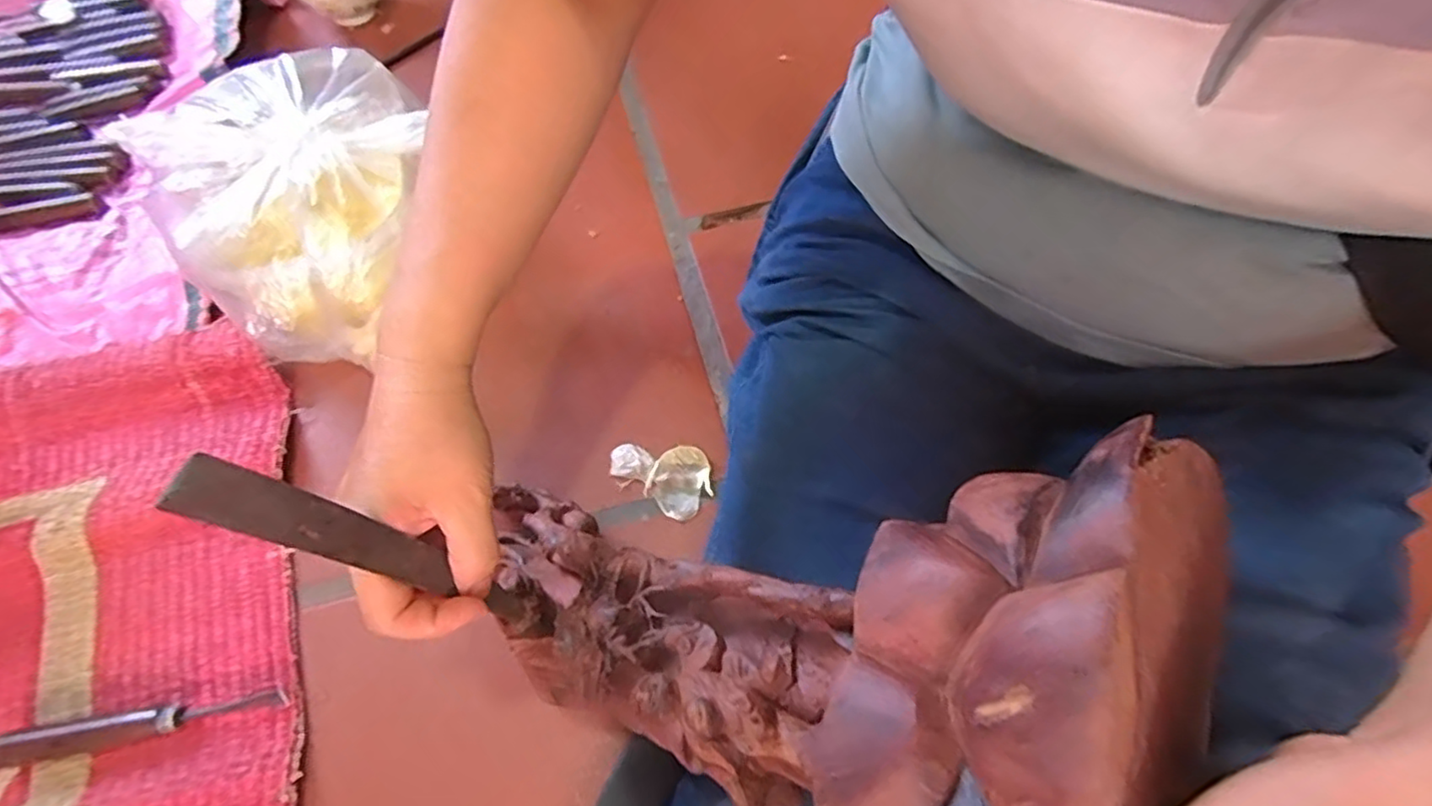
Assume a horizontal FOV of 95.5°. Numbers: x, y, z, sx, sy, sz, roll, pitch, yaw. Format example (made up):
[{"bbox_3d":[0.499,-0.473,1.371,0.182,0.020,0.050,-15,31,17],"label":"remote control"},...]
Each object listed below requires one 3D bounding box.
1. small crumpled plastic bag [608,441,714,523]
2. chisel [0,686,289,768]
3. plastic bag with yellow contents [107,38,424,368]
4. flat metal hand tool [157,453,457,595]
[{"bbox_3d":[-0.042,0.052,0.514,0.080,0.009,0.054,29,66,16],"label":"small crumpled plastic bag"},{"bbox_3d":[-0.370,0.207,0.420,0.165,0.021,0.023,-9,62,-3],"label":"chisel"},{"bbox_3d":[-0.331,-0.174,0.548,0.201,0.130,0.246,-32,66,-15],"label":"plastic bag with yellow contents"},{"bbox_3d":[-0.149,0.051,0.255,0.004,0.116,0.021,-4,61,26],"label":"flat metal hand tool"}]

